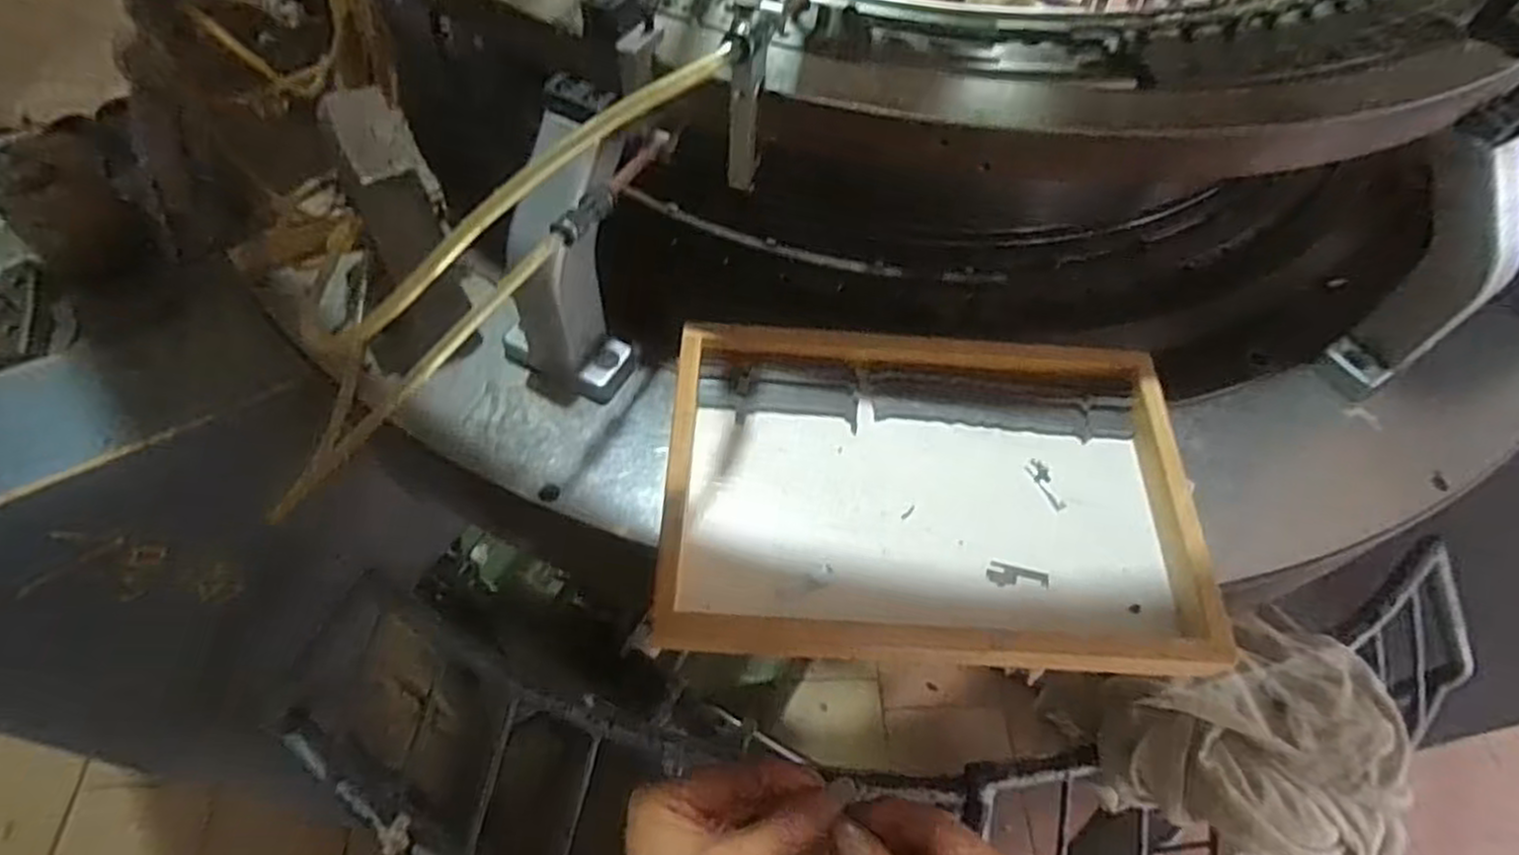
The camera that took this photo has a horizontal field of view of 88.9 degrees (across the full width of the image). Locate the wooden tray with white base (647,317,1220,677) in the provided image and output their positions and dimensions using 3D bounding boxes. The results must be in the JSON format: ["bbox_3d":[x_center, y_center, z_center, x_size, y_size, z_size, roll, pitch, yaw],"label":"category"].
[{"bbox_3d":[0.097,0.033,0.453,0.293,0.029,0.204,3,58,-1],"label":"wooden tray with white base"}]

